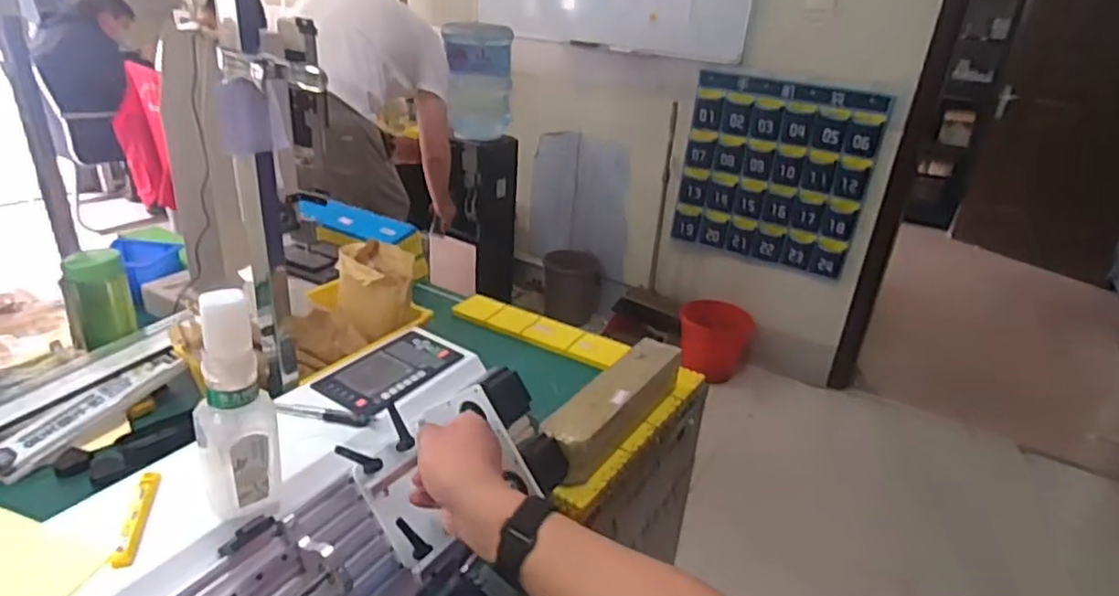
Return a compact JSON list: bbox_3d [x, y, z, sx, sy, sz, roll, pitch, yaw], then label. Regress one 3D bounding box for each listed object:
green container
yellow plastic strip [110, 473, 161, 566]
[{"bbox_3d":[-0.689,-0.001,0.959,0.085,0.136,0.090,-13,31,-33],"label":"green container"},{"bbox_3d":[-0.371,0.191,0.563,0.017,0.010,0.102,-3,27,-15],"label":"yellow plastic strip"}]

